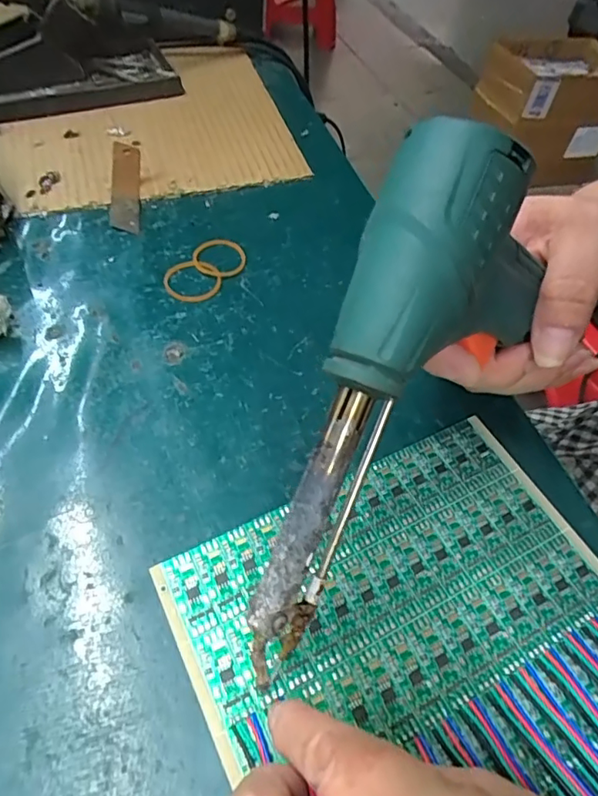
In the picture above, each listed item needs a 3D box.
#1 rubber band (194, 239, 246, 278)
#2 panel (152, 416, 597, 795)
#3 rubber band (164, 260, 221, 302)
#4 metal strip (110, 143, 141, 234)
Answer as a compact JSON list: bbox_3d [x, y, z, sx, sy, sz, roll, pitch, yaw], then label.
[{"bbox_3d":[-0.048,-0.085,0.328,0.031,0.004,0.034,-12,55,-11],"label":"rubber band"},{"bbox_3d":[0.083,0.138,0.166,0.164,0.016,0.283,-22,58,-18],"label":"panel"},{"bbox_3d":[-0.061,-0.069,0.315,0.032,0.004,0.032,-9,55,-9],"label":"rubber band"},{"bbox_3d":[-0.113,-0.141,0.357,0.017,0.007,0.087,-6,54,-7],"label":"metal strip"}]

